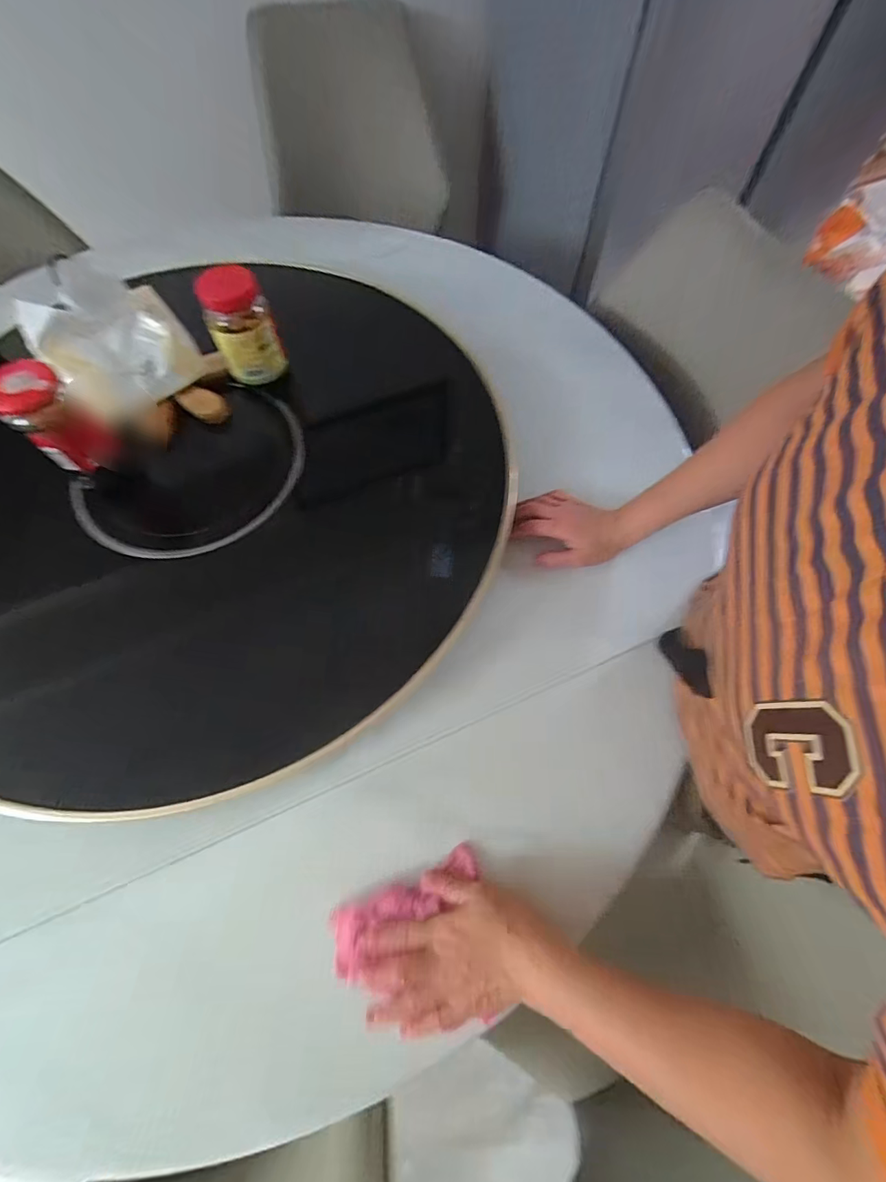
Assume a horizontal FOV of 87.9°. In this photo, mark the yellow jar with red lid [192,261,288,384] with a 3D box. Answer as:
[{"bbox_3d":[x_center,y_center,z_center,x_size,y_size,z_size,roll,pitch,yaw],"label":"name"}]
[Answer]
[{"bbox_3d":[-0.252,-0.332,0.579,0.075,0.104,0.084,-21,67,-10],"label":"yellow jar with red lid"}]

